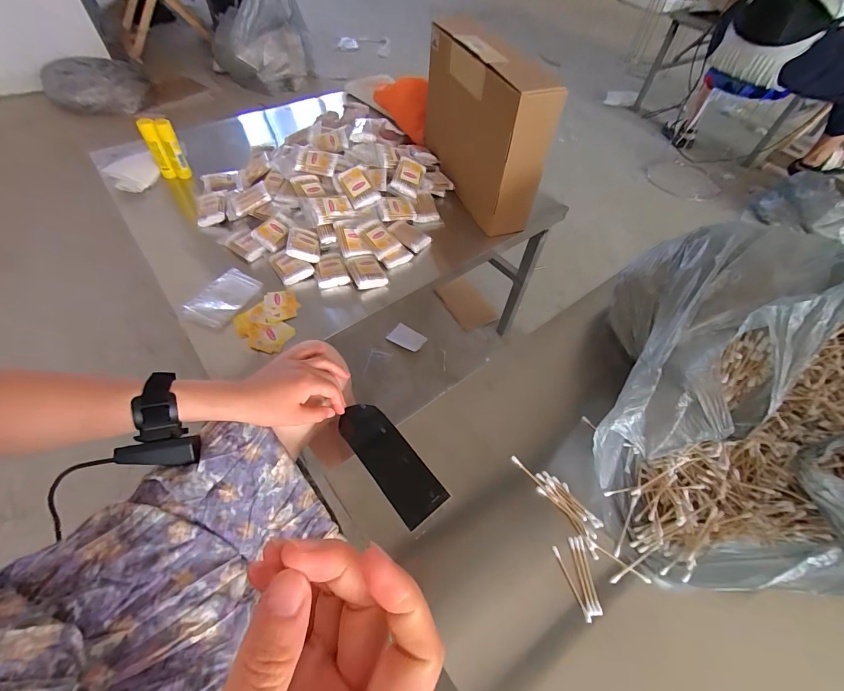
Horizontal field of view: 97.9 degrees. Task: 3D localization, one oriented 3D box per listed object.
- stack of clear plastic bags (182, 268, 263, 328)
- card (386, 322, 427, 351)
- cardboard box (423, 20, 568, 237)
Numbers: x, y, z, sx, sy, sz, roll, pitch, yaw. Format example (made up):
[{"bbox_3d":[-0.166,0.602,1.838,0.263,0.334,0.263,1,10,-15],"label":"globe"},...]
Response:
[{"bbox_3d":[-0.329,-0.083,0.613,0.085,0.009,0.115,22,57,12],"label":"stack of clear plastic bags"},{"bbox_3d":[-0.046,-0.023,1.142,0.105,0.006,0.065,30,70,4],"label":"card"},{"bbox_3d":[0.104,-0.440,0.734,0.074,0.246,0.378,-17,58,-15],"label":"cardboard box"}]

